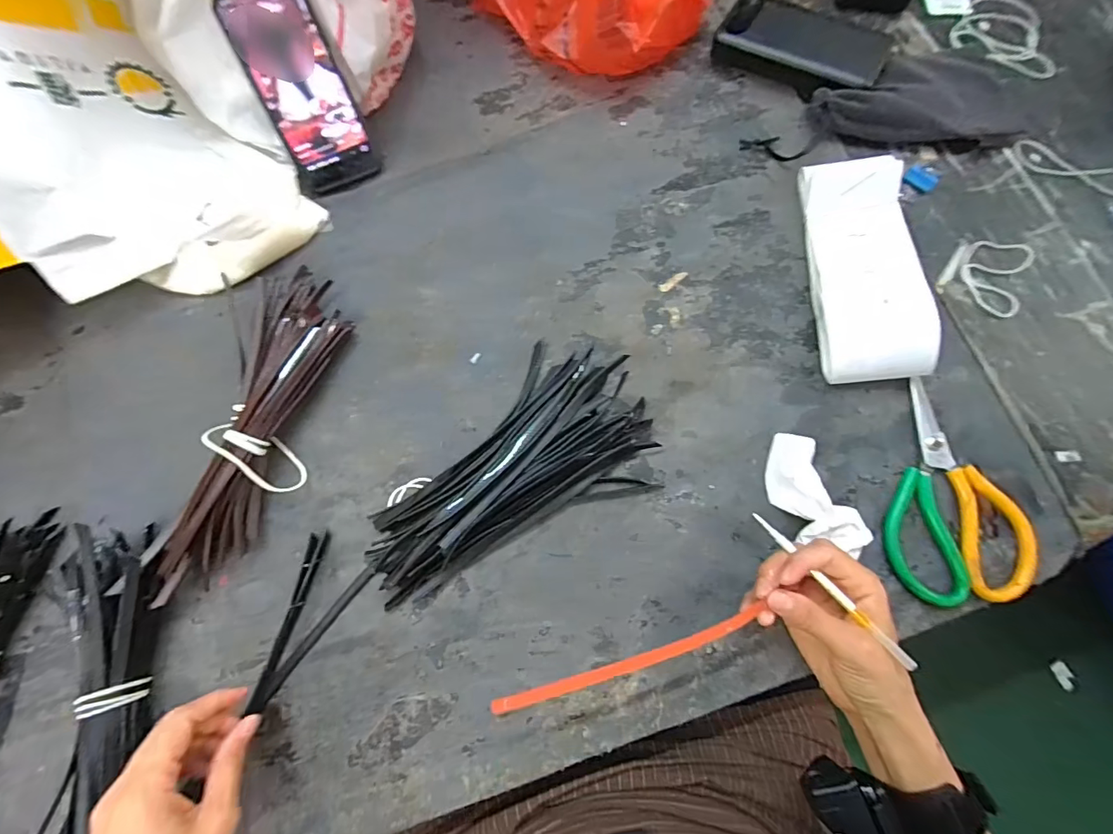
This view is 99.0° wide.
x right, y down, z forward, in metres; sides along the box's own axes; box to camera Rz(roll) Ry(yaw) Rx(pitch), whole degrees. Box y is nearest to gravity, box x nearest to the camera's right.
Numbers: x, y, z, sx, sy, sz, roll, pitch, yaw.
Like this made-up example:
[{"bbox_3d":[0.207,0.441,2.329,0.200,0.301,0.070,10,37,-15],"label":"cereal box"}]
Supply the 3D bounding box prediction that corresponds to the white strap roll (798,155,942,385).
[{"bbox_3d":[0.262,-0.131,0.407,0.073,0.049,0.203,-1,76,1],"label":"white strap roll"}]

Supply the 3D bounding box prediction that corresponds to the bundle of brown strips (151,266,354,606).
[{"bbox_3d":[-0.254,0.003,0.393,0.097,0.040,0.281,15,77,5],"label":"bundle of brown strips"}]

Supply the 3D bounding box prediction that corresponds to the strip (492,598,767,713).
[{"bbox_3d":[0.049,0.160,0.310,0.183,0.009,0.012,-18,77,-3],"label":"strip"}]

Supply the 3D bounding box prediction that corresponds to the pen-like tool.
[{"bbox_3d":[0.182,0.112,0.318,0.006,0.008,0.123,-37,61,-7],"label":"pen-like tool"}]

